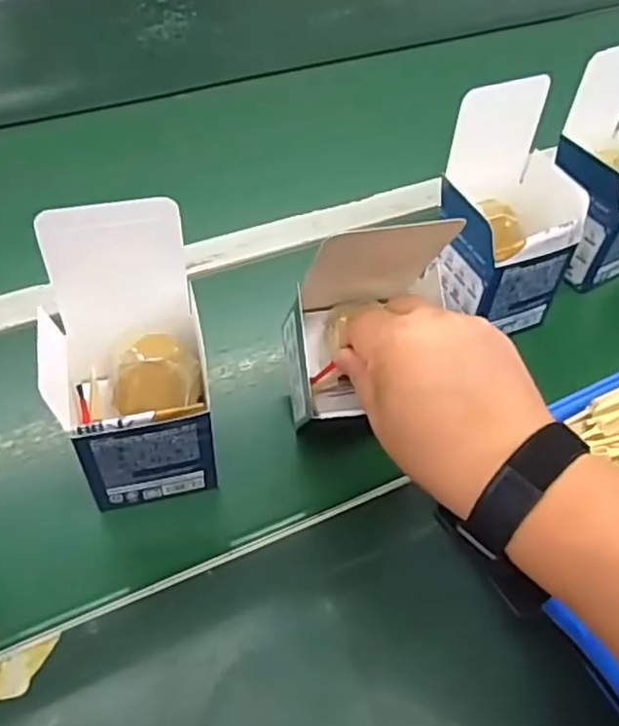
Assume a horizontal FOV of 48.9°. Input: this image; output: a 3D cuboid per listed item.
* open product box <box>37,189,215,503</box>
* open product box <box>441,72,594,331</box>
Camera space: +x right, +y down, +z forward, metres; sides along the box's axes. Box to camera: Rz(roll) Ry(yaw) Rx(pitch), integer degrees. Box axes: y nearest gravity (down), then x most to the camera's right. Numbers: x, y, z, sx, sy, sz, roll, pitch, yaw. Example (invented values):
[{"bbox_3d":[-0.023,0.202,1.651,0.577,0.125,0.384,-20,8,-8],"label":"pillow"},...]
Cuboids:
[{"bbox_3d":[-0.112,0.004,0.423,0.091,0.176,0.092,-8,52,-10],"label":"open product box"},{"bbox_3d":[0.159,-0.119,0.532,0.105,0.156,0.106,-16,54,-16],"label":"open product box"}]

